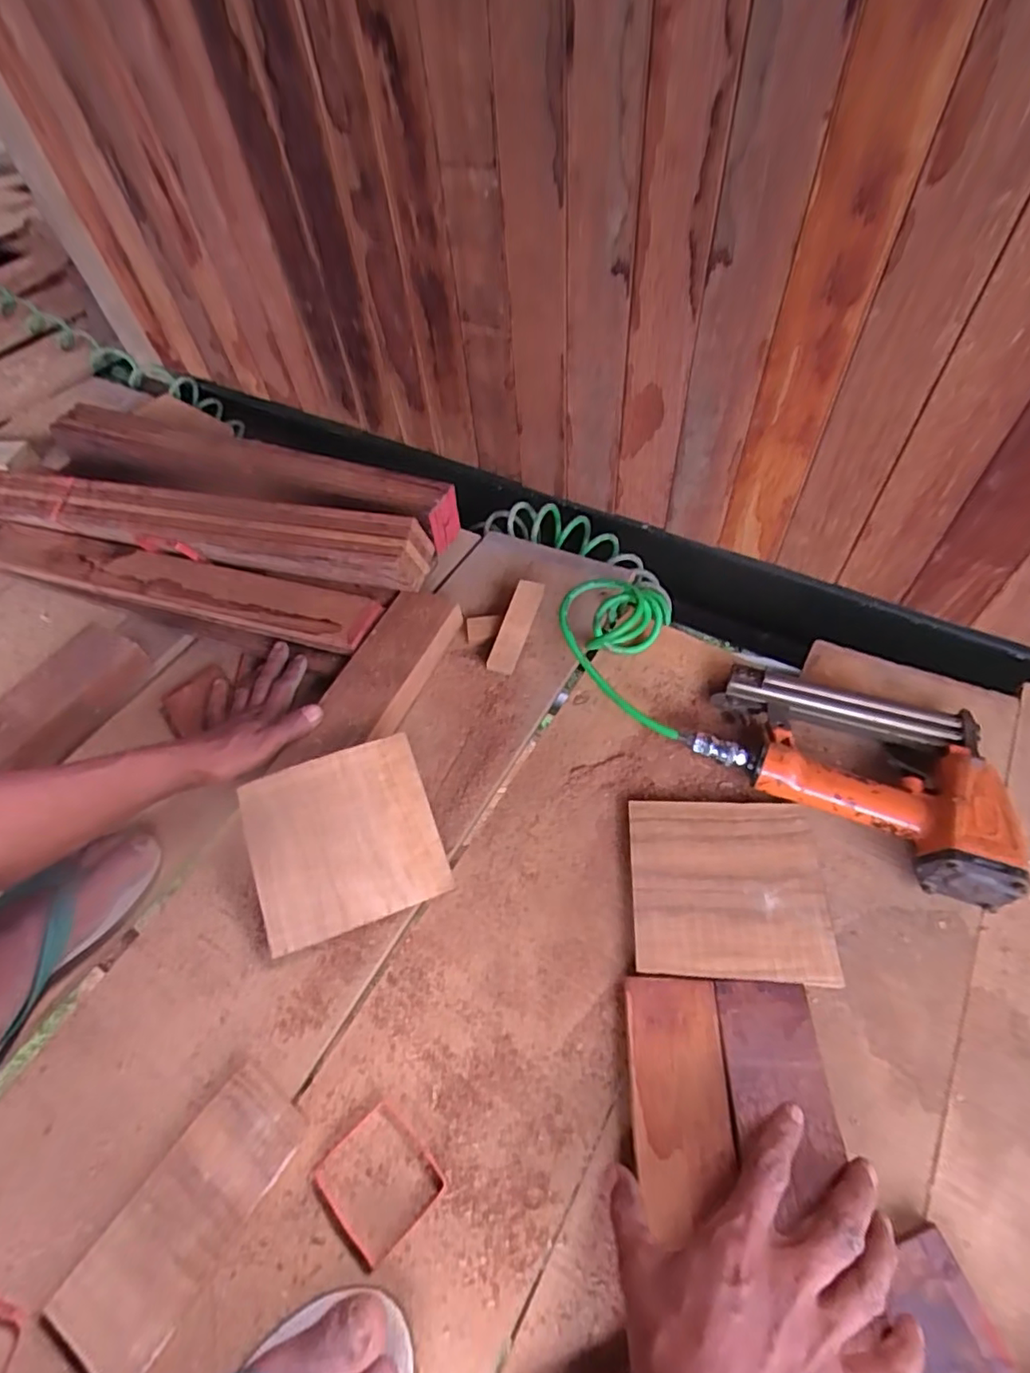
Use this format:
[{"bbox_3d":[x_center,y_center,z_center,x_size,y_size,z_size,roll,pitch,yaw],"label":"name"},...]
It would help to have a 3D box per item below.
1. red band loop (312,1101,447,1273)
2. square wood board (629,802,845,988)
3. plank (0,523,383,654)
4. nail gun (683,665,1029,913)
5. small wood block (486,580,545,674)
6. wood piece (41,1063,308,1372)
[{"bbox_3d":[-0.093,0.337,0.414,0.069,0.006,0.071,-41,61,-20],"label":"red band loop"},{"bbox_3d":[0.171,0.160,0.490,0.148,0.009,0.140,0,56,6],"label":"square wood board"},{"bbox_3d":[-0.426,-0.131,0.693,0.574,0.030,0.067,12,58,14],"label":"plank"},{"bbox_3d":[0.303,0.057,0.535,0.260,0.054,0.155,29,63,23],"label":"nail gun"},{"bbox_3d":[0.002,-0.066,0.647,0.030,0.023,0.111,16,72,17],"label":"small wood block"},{"bbox_3d":[-0.219,0.351,0.404,0.076,0.013,0.161,26,62,21],"label":"wood piece"}]

